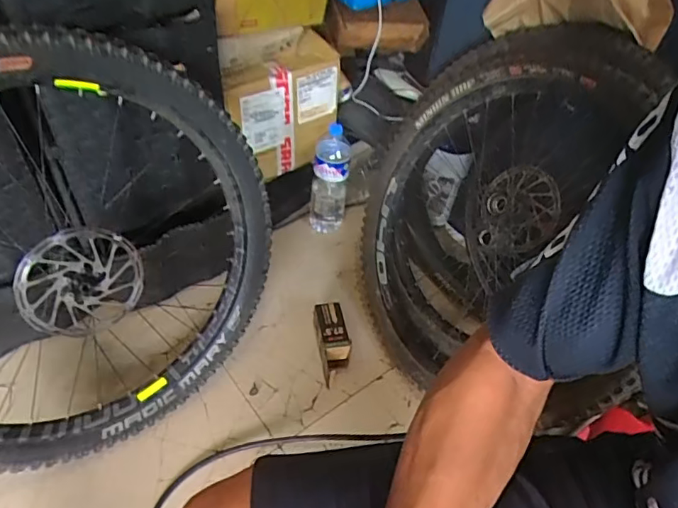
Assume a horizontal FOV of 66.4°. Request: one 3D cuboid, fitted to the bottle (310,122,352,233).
[{"bbox_3d":[-0.023,-0.178,1.291,0.090,0.275,0.090,5,48,-3],"label":"bottle"}]

